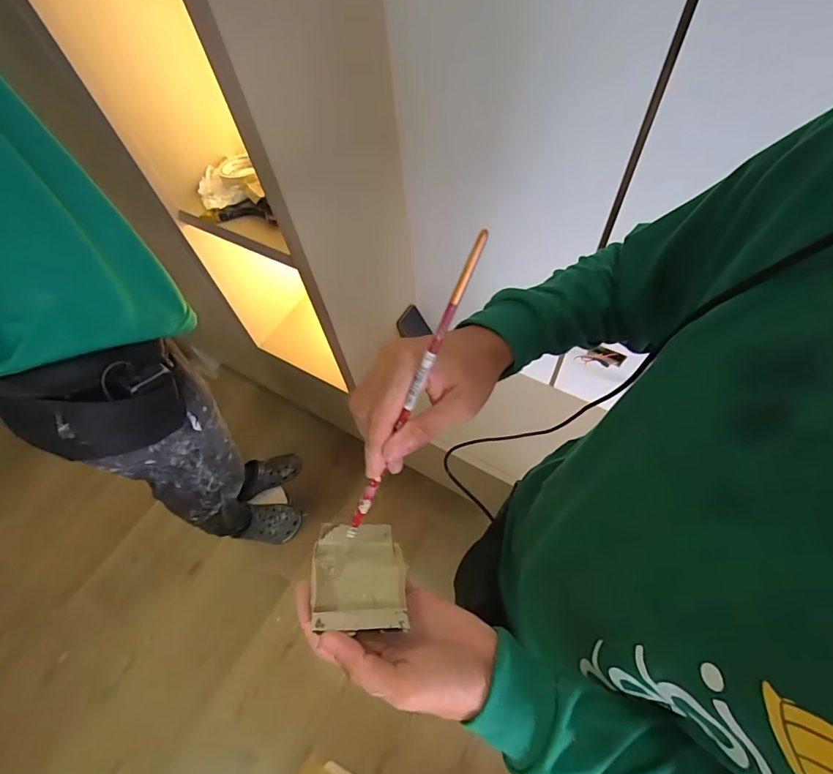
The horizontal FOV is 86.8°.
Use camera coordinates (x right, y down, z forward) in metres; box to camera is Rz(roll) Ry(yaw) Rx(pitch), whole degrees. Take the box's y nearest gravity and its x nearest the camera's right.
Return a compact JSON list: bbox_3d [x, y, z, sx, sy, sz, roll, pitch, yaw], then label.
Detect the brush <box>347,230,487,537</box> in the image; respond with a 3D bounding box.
[{"bbox_3d":[-0.006,0.014,0.307,0.008,0.248,0.007,34,25,22],"label":"brush"}]

